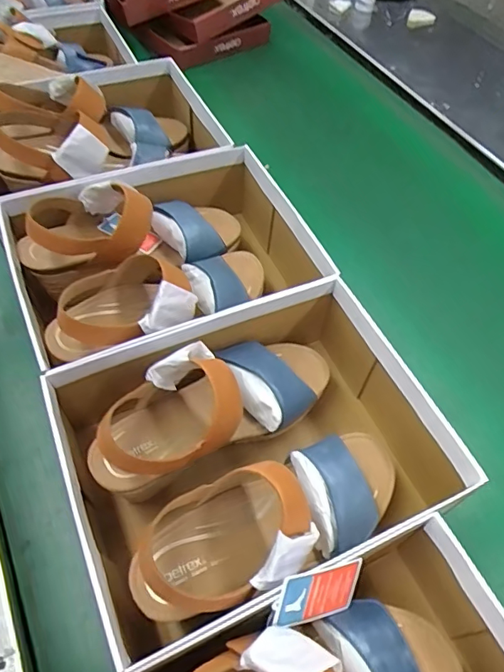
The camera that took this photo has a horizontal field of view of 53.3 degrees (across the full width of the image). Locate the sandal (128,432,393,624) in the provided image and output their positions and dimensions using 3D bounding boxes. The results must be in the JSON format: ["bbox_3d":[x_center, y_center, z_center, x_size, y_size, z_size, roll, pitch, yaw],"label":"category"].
[{"bbox_3d":[0.024,0.135,0.393,0.236,0.081,0.091,-14,56,-28],"label":"sandal"}]

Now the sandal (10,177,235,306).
[{"bbox_3d":[-0.133,-0.120,0.580,0.245,0.103,0.092,-10,54,-30],"label":"sandal"}]

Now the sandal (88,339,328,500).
[{"bbox_3d":[-0.028,0.055,0.456,0.240,0.085,0.093,-19,56,-36],"label":"sandal"}]

